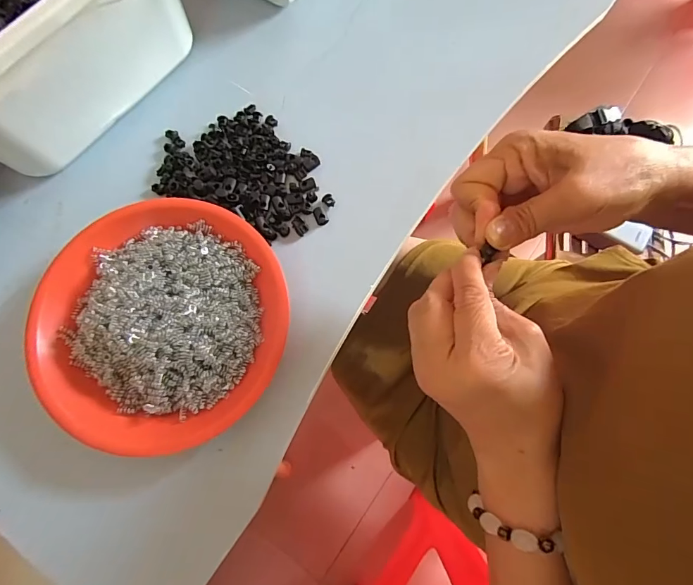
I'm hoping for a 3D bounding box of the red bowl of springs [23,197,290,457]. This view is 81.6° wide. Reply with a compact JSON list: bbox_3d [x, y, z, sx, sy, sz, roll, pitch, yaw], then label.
[{"bbox_3d":[-0.145,0.020,0.313,0.190,0.035,0.188,0,77,1],"label":"red bowl of springs"}]

